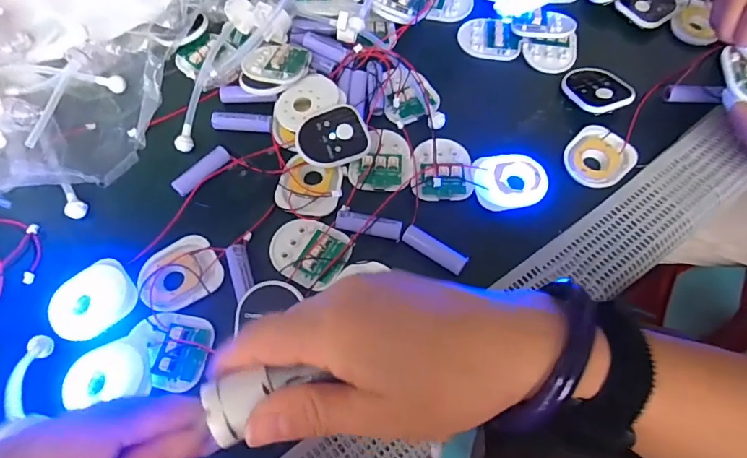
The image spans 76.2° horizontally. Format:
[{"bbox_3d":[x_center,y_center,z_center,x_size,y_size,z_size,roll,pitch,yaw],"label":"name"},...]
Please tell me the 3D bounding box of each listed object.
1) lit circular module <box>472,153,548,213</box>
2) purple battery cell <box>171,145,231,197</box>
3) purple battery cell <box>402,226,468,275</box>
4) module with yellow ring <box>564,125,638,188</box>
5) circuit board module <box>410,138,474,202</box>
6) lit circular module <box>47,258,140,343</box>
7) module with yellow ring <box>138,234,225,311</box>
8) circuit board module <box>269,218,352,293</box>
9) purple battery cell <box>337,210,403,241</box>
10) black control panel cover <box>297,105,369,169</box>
[{"bbox_3d":[0.109,-0.038,0.379,0.057,0.008,0.046,-9,63,-3],"label":"lit circular module"},{"bbox_3d":[-0.138,-0.046,0.384,0.014,0.014,0.051,38,70,19],"label":"purple battery cell"},{"bbox_3d":[0.045,0.017,0.354,0.049,0.012,0.015,31,68,16],"label":"purple battery cell"},{"bbox_3d":[0.184,-0.058,0.389,0.050,0.005,0.057,40,71,19],"label":"module with yellow ring"},{"bbox_3d":[0.056,-0.050,0.382,0.047,0.010,0.056,3,63,3],"label":"circuit board module"},{"bbox_3d":[-0.199,0.052,0.338,0.056,0.011,0.045,-38,68,-16],"label":"lit circular module"},{"bbox_3d":[-0.140,0.031,0.346,0.058,0.004,0.050,-28,66,-12],"label":"module with yellow ring"},{"bbox_3d":[-0.049,0.016,0.350,0.059,0.010,0.050,30,68,16],"label":"circuit board module"},{"bbox_3d":[-0.004,-0.002,0.360,0.049,0.011,0.015,10,64,7],"label":"purple battery cell"},{"bbox_3d":[-0.033,-0.076,0.389,0.057,0.012,0.050,-11,67,-5],"label":"black control panel cover"}]

